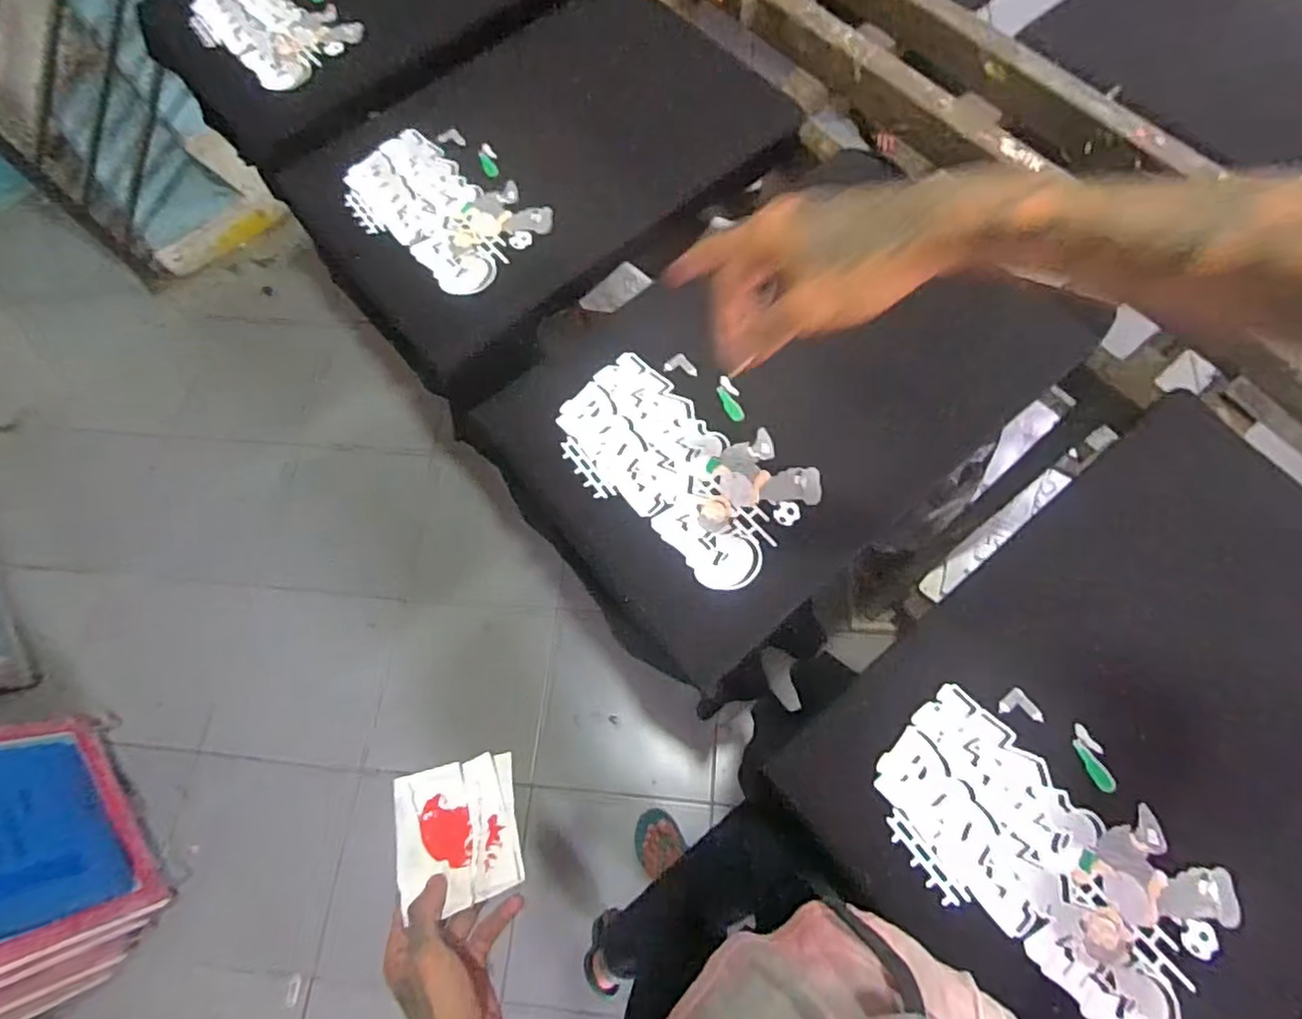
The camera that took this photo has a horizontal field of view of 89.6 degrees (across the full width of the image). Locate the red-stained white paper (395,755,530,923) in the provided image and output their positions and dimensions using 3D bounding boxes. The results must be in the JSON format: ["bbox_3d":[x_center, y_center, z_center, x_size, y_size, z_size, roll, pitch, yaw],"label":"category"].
[{"bbox_3d":[-0.150,0.248,0.507,0.092,0.022,0.096,-15,69,-4],"label":"red-stained white paper"}]

